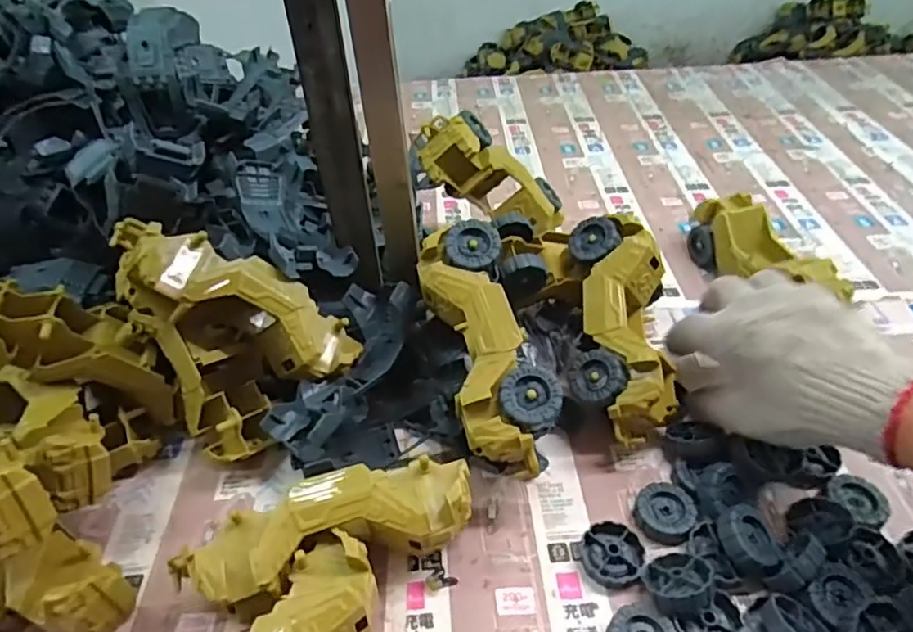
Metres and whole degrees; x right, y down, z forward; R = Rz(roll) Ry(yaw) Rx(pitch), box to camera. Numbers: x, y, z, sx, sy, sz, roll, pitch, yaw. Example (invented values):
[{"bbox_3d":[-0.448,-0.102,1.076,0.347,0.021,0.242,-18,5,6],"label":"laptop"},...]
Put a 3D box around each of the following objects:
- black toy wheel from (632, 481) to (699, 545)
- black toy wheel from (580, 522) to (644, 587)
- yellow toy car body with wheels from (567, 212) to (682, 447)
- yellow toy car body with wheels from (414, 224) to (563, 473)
[{"bbox_3d":[0.137,0.129,0.413,0.037,0.011,0.039,-2,42,2],"label":"black toy wheel"},{"bbox_3d":[0.097,0.150,0.392,0.037,0.010,0.038,-2,42,2],"label":"black toy wheel"},{"bbox_3d":[0.120,0.006,0.463,0.072,0.057,0.164,-1,67,3],"label":"yellow toy car body with wheels"},{"bbox_3d":[0.018,0.025,0.432,0.060,0.079,0.167,-14,73,-11],"label":"yellow toy car body with wheels"}]

